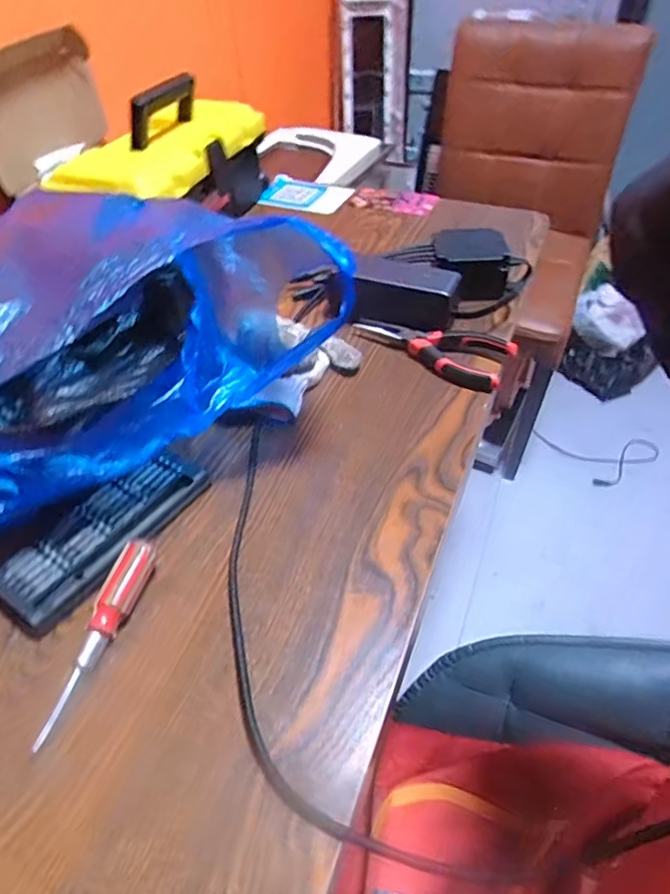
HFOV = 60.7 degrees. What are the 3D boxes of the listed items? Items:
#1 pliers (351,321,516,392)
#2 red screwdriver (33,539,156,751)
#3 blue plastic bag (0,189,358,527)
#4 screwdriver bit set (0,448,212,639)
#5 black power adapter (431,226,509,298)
[{"bbox_3d":[0.093,-0.101,0.554,0.152,0.030,0.058,25,51,25],"label":"pliers"},{"bbox_3d":[-0.148,0.112,0.349,0.023,0.019,0.122,13,47,15],"label":"red screwdriver"},{"bbox_3d":[-0.229,-0.066,0.427,0.315,0.137,0.393,34,56,31],"label":"blue plastic bag"},{"bbox_3d":[-0.165,0.062,0.413,0.057,0.022,0.158,26,52,26],"label":"screwdriver bit set"},{"bbox_3d":[0.144,-0.197,0.613,0.076,0.057,0.056,2,45,4],"label":"black power adapter"}]

